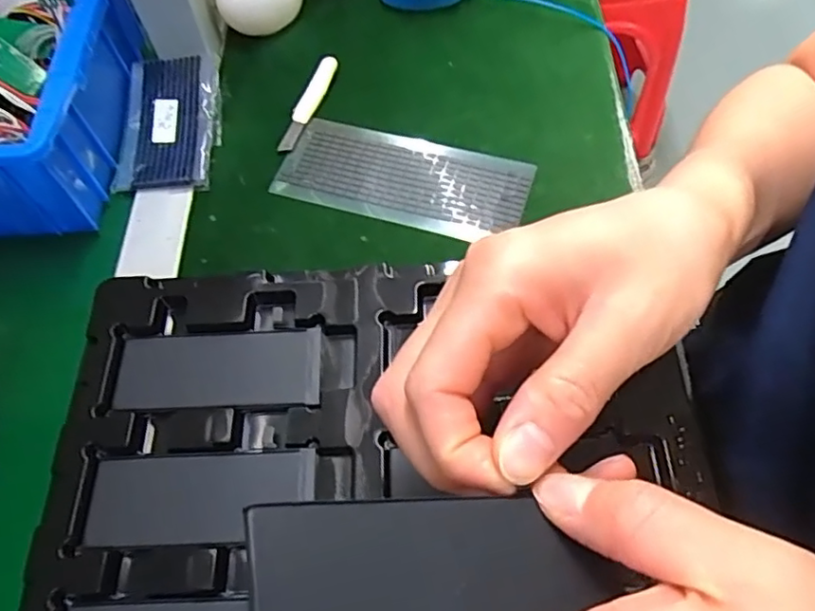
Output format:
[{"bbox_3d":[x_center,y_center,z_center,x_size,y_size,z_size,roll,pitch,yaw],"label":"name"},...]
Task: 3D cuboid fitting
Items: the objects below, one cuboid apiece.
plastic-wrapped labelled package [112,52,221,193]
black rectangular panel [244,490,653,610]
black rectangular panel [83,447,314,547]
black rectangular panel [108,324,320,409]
[{"bbox_3d":[-0.170,-0.131,0.434,0.067,0.019,0.110,-4,61,0],"label":"plastic-wrapped labelled package"},{"bbox_3d":[0.008,0.060,0.140,0.085,0.006,0.037,3,44,-26],"label":"black rectangular panel"},{"bbox_3d":[-0.087,0.081,0.259,0.092,0.004,0.038,-2,61,2],"label":"black rectangular panel"},{"bbox_3d":[-0.088,0.029,0.285,0.095,0.004,0.037,-3,61,2],"label":"black rectangular panel"}]

